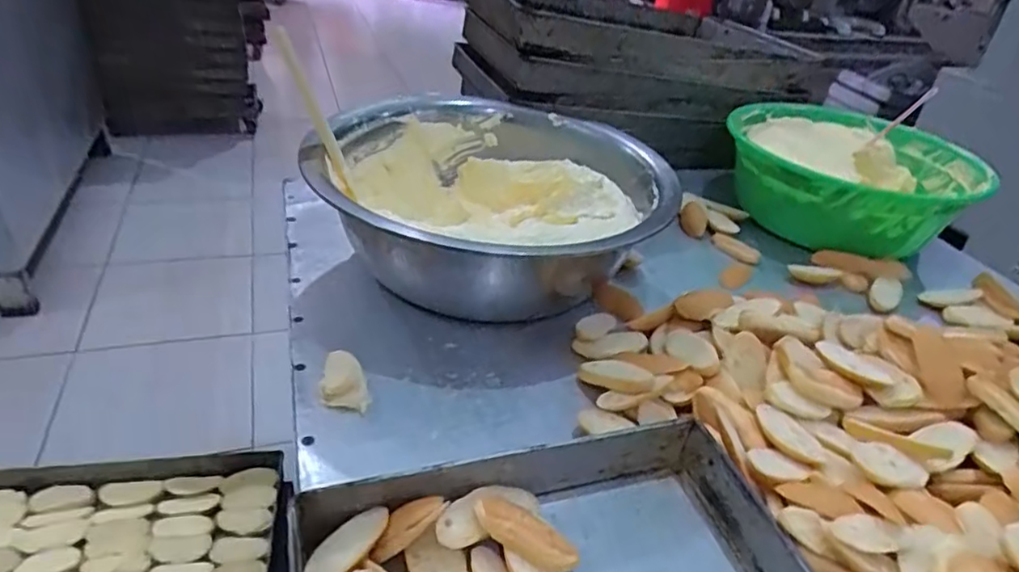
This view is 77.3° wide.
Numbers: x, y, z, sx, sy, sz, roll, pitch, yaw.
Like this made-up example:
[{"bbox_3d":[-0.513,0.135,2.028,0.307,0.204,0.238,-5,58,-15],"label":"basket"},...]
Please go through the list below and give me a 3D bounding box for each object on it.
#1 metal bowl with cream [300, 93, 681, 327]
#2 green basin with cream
[{"bbox_3d":[-0.023,-0.121,0.888,0.431,0.148,0.459,5,33,-3],"label":"metal bowl with cream"},{"bbox_3d":[0.595,-0.187,1.125,0.396,0.132,0.370,5,33,-3],"label":"green basin with cream"}]

